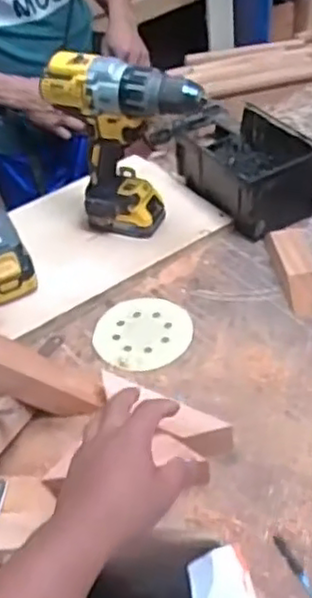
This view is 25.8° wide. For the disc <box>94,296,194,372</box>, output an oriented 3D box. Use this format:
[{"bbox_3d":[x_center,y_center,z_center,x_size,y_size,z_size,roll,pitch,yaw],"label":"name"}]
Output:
[{"bbox_3d":[-0.016,0.042,0.843,0.116,0.004,0.119,-3,44,3],"label":"disc"}]

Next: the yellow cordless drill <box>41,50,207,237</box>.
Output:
[{"bbox_3d":[-0.026,-0.196,0.898,0.197,0.238,0.084,14,47,23],"label":"yellow cordless drill"}]

